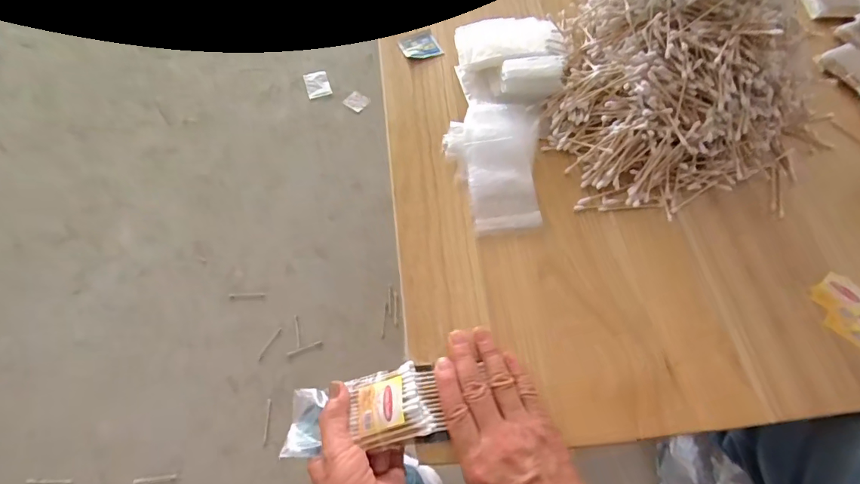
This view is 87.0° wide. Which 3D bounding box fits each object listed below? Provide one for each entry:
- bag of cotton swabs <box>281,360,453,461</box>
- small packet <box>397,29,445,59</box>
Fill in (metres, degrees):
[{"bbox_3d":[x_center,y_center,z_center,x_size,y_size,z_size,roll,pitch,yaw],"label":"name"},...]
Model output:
[{"bbox_3d":[-0.059,0.144,0.386,0.134,0.027,0.060,-15,61,17],"label":"bag of cotton swabs"},{"bbox_3d":[-0.013,-0.261,0.604,0.050,0.007,0.048,-18,63,-11],"label":"small packet"}]

